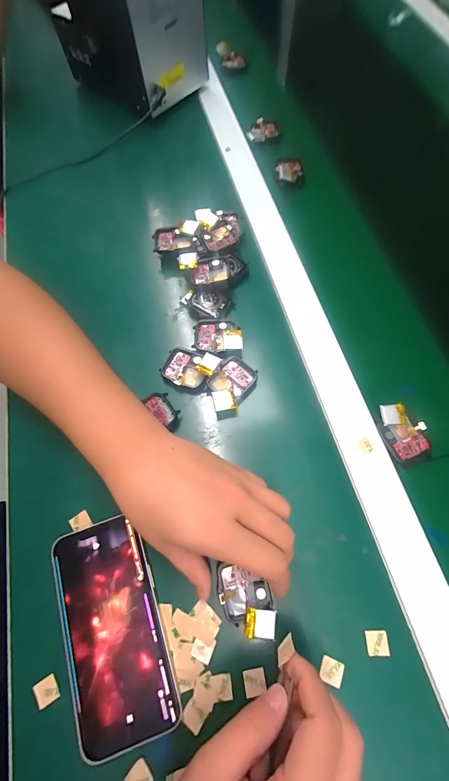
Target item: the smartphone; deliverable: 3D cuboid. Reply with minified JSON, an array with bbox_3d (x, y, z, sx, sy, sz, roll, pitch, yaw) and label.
[{"bbox_3d":[-0.085,0.178,0.237,0.071,0.008,0.144,-18,71,-5],"label":"smartphone"}]

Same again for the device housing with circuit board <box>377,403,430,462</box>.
[{"bbox_3d":[0.162,0.037,0.285,0.037,0.016,0.051,-21,71,-6],"label":"device housing with circuit board"}]

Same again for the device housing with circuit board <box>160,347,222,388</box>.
[{"bbox_3d":[-0.034,-0.023,0.304,0.051,0.013,0.036,18,72,7],"label":"device housing with circuit board"}]

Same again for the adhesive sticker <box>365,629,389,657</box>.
[{"bbox_3d":[0.114,0.188,0.232,0.015,0.004,0.016,-1,70,1],"label":"adhesive sticker"}]

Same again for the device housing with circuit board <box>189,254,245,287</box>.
[{"bbox_3d":[-0.006,-0.129,0.339,0.060,0.013,0.036,-14,71,-4],"label":"device housing with circuit board"}]

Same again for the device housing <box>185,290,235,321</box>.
[{"bbox_3d":[-0.016,-0.089,0.332,0.047,0.014,0.029,0,70,1],"label":"device housing"}]

